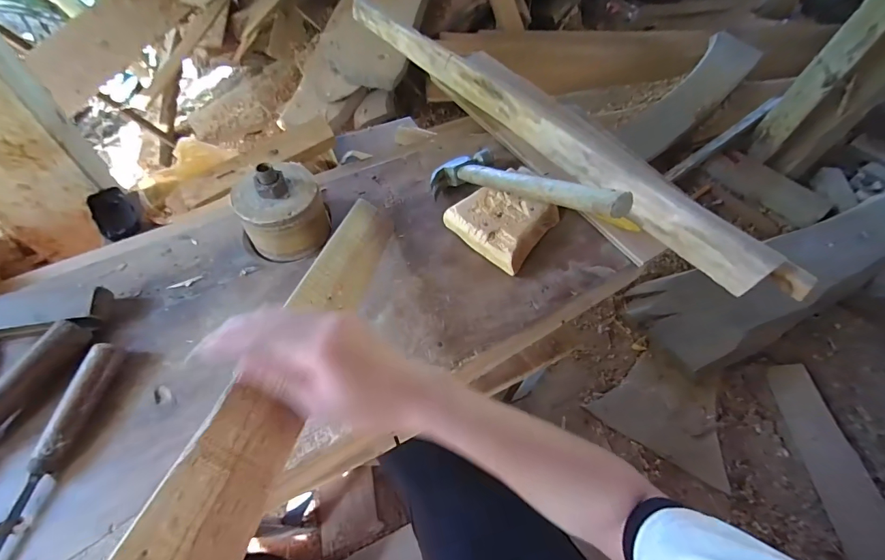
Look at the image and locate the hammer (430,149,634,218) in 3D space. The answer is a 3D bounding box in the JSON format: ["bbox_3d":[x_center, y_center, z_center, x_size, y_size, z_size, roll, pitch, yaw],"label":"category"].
[{"bbox_3d":[0.095,-0.115,0.468,0.101,0.028,0.286,-30,35,-22],"label":"hammer"}]

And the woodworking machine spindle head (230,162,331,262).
[{"bbox_3d":[-0.201,-0.089,0.485,0.098,0.108,0.091,2,57,-3],"label":"woodworking machine spindle head"}]

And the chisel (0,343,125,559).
[{"bbox_3d":[-0.363,0.168,0.346,0.023,0.029,0.230,10,57,1],"label":"chisel"}]

